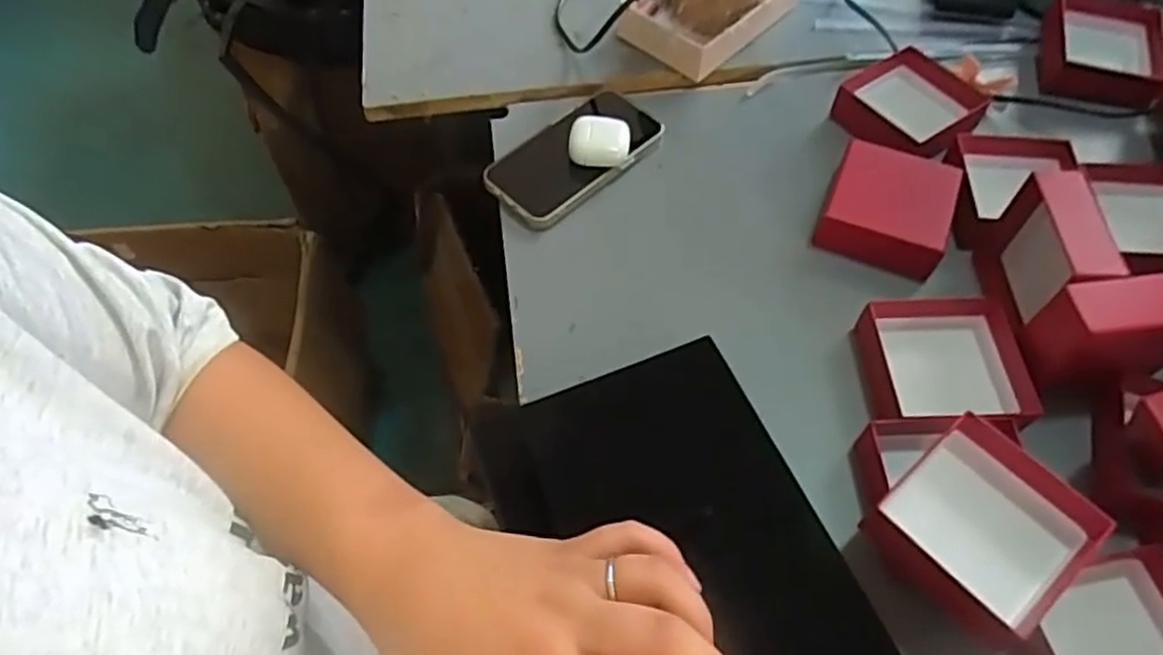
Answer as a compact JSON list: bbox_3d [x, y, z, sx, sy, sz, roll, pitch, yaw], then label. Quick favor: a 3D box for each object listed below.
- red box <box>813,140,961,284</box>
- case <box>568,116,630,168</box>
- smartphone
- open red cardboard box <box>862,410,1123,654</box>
[{"bbox_3d":[0.232,-0.093,0.555,0.088,0.040,0.095,21,60,14],"label":"red box"},{"bbox_3d":[0.015,-0.147,0.587,0.048,0.027,0.041,1,58,2],"label":"case"},{"bbox_3d":[-0.006,-0.141,0.597,0.148,0.016,0.074,-38,68,-23],"label":"smartphone"},{"bbox_3d":[0.217,0.109,0.399,0.086,0.044,0.092,-38,60,-18],"label":"open red cardboard box"}]

